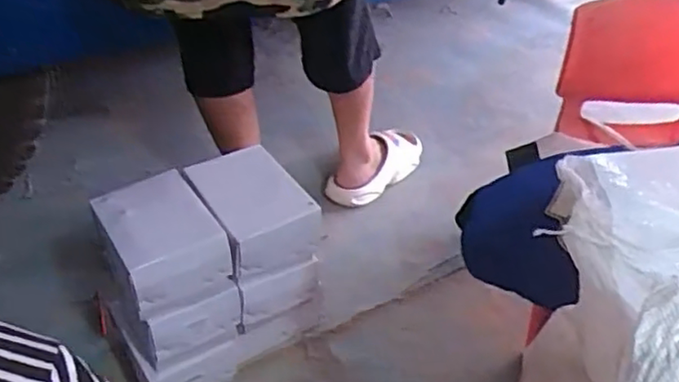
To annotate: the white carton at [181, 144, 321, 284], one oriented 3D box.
[{"bbox_3d":[-0.127,0.027,0.937,0.134,0.087,0.170,-22,45,-25],"label":"white carton"}]

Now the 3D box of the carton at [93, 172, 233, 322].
[{"bbox_3d":[-0.243,0.061,0.871,0.129,0.097,0.180,-23,45,-26],"label":"carton"}]

